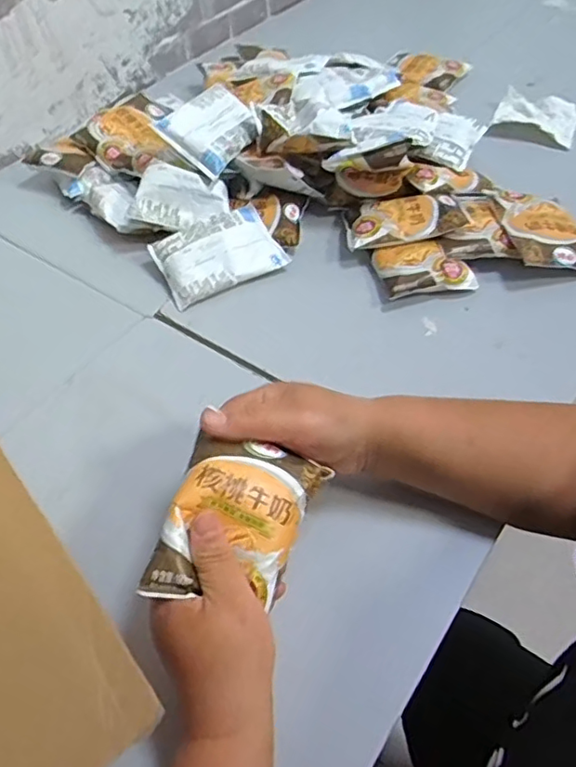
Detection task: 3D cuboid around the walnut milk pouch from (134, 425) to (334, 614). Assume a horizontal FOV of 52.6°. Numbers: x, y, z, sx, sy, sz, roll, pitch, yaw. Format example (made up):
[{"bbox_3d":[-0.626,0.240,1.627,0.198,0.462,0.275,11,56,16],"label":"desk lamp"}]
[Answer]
[{"bbox_3d":[-0.036,0.092,0.378,0.085,0.035,0.110,21,61,-5],"label":"walnut milk pouch"}]

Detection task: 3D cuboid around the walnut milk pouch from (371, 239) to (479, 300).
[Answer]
[{"bbox_3d":[0.143,-0.124,0.617,0.090,0.018,0.075,-11,51,-4],"label":"walnut milk pouch"}]

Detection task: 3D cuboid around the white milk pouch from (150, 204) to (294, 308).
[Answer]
[{"bbox_3d":[-0.078,-0.146,0.647,0.130,0.016,0.094,-28,70,-11],"label":"white milk pouch"}]

